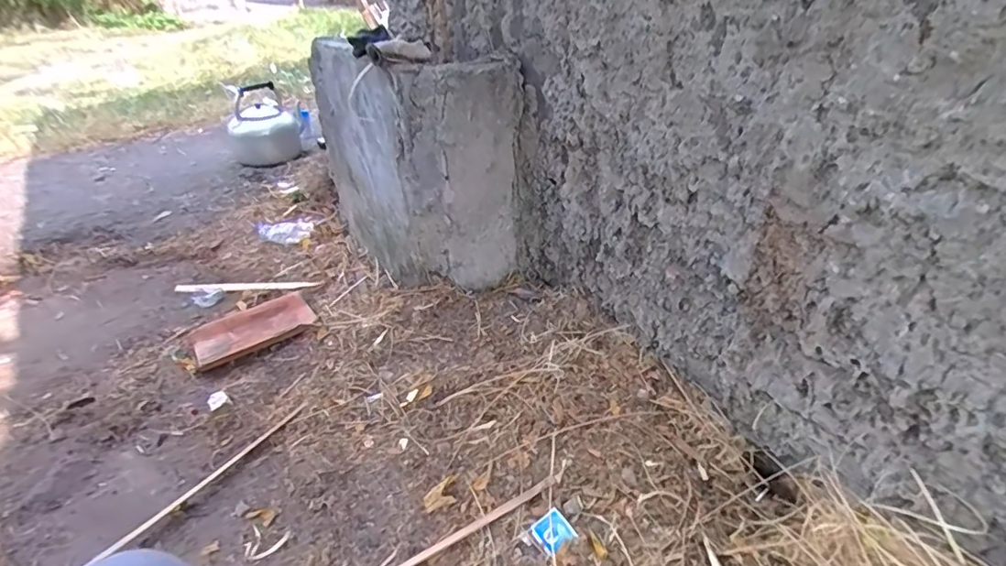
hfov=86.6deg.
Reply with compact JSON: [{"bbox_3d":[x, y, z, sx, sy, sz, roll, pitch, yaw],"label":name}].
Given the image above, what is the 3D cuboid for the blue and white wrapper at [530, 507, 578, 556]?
[{"bbox_3d":[0.084,0.416,0.897,0.057,0.004,0.060,-29,45,-20],"label":"blue and white wrapper"}]

